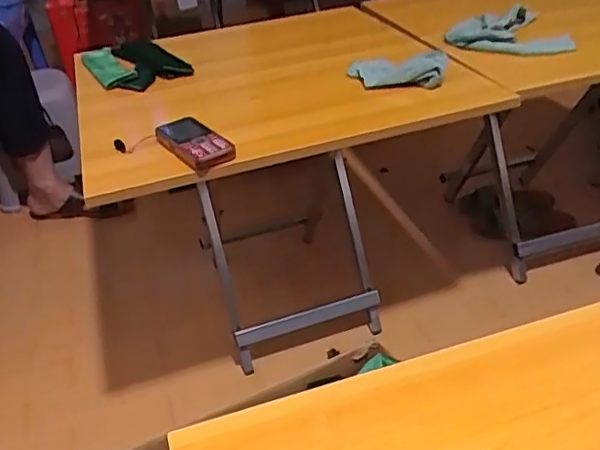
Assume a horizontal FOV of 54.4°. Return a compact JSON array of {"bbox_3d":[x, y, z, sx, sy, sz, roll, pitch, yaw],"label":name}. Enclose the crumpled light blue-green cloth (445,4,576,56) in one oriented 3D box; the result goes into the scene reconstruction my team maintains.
[{"bbox_3d":[0.363,-0.339,1.015,0.199,0.049,0.124,8,35,14],"label":"crumpled light blue-green cloth"}]

